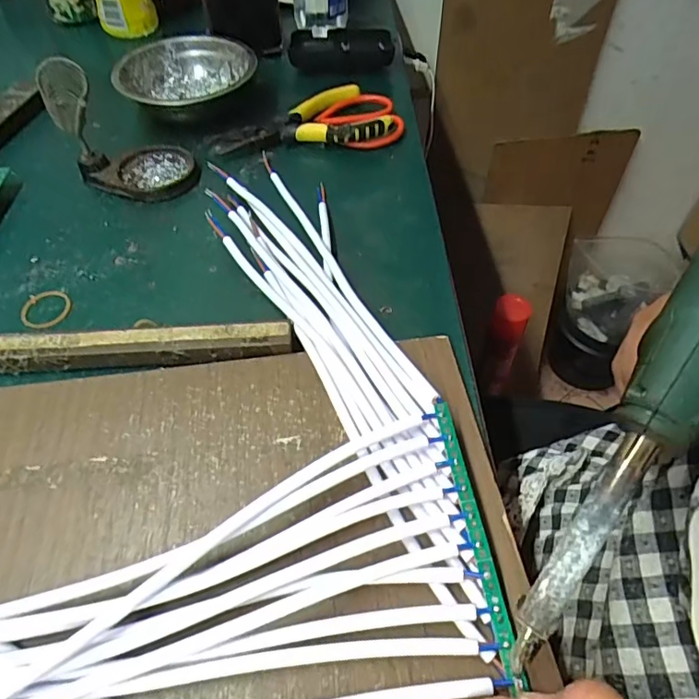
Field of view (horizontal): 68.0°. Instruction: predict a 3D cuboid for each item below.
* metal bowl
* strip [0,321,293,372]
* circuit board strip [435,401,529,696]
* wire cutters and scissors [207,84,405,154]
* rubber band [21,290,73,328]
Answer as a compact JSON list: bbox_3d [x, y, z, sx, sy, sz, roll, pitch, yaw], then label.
[{"bbox_3d":[-0.153,-0.250,0.491,0.124,0.042,0.124,0,53,0],"label":"metal bowl"},{"bbox_3d":[-0.139,-0.003,0.311,0.206,0.014,0.022,-4,53,-3],"label":"strip"},{"bbox_3d":[0.057,0.080,0.236,0.007,0.004,0.125,-7,58,-5],"label":"circuit board strip"},{"bbox_3d":[-0.041,-0.209,0.471,0.168,0.023,0.069,-4,53,-3],"label":"wire cutters and scissors"},{"bbox_3d":[-0.201,-0.027,0.344,0.031,0.004,0.034,0,53,0],"label":"rubber band"}]

